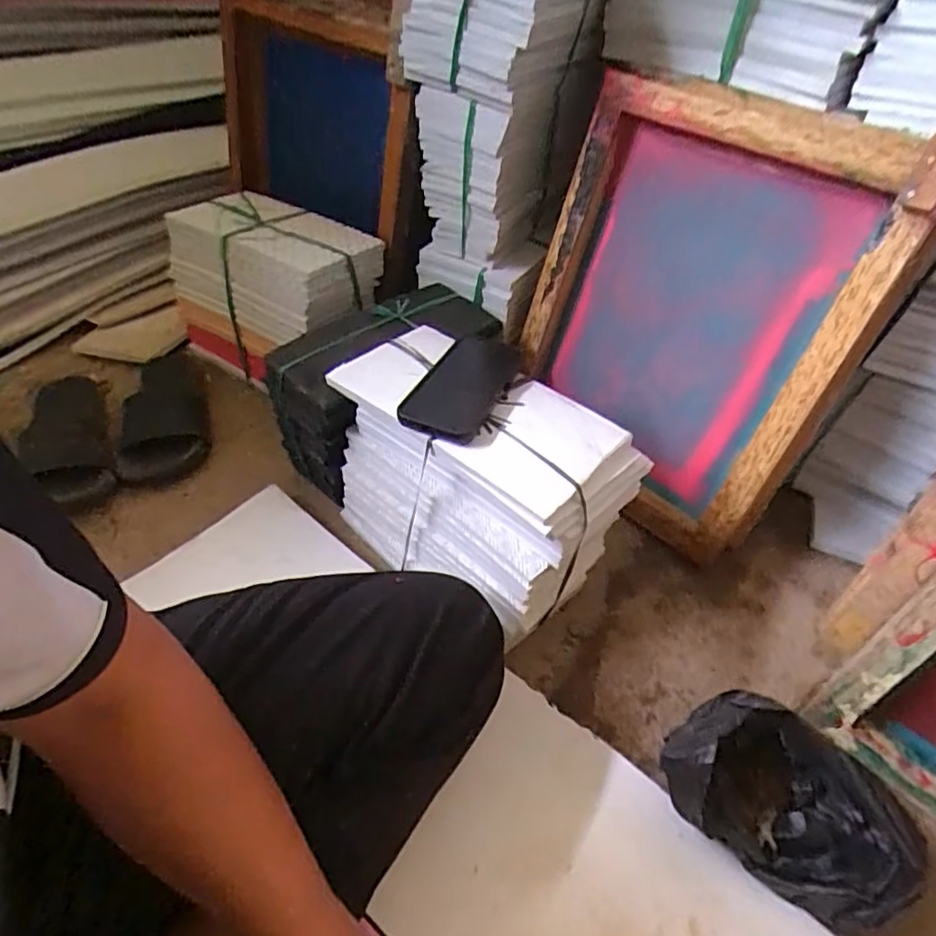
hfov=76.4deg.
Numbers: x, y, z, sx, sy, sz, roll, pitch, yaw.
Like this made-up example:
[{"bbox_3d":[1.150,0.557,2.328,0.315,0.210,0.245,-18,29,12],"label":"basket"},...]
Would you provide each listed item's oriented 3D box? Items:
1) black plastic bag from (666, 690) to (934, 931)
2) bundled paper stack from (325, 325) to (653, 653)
[{"bbox_3d":[0.271,0.286,0.515,0.199,0.105,0.117,24,50,21],"label":"black plastic bag"},{"bbox_3d":[0.004,0.014,0.674,0.309,0.213,0.162,32,53,24],"label":"bundled paper stack"}]

